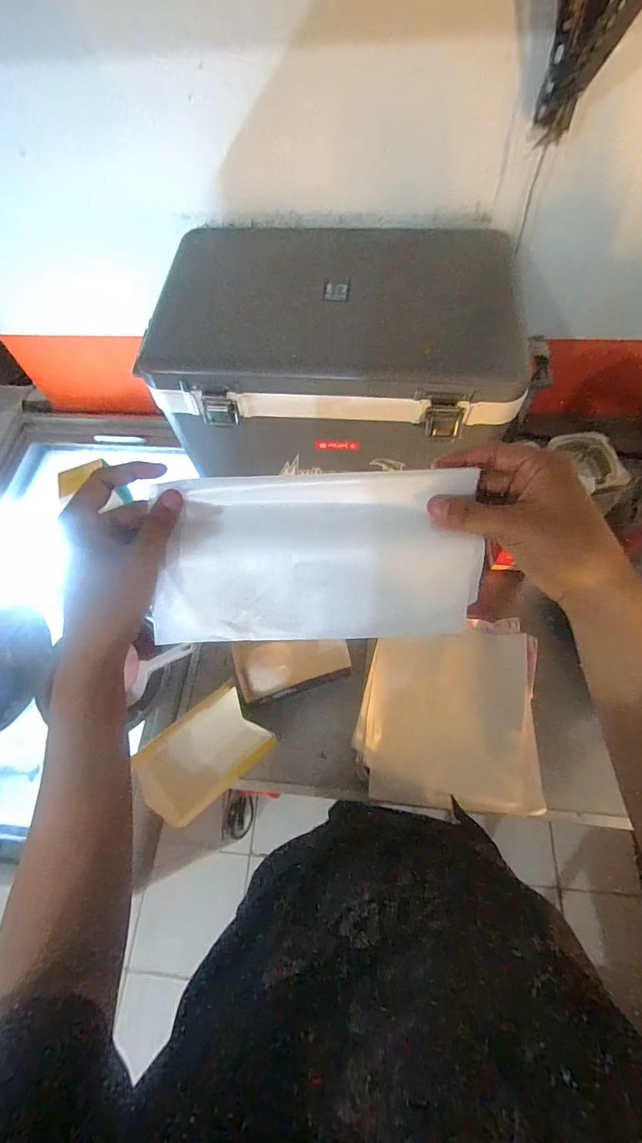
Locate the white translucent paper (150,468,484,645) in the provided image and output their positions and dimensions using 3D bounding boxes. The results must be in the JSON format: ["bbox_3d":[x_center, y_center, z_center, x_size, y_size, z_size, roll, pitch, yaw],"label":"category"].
[{"bbox_3d":[-0.005,-0.009,0.343,0.243,0.024,0.128,-2,102,1],"label":"white translucent paper"}]

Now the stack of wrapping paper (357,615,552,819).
[{"bbox_3d":[0.201,0.213,0.698,0.264,0.040,0.292,6,64,6],"label":"stack of wrapping paper"}]

